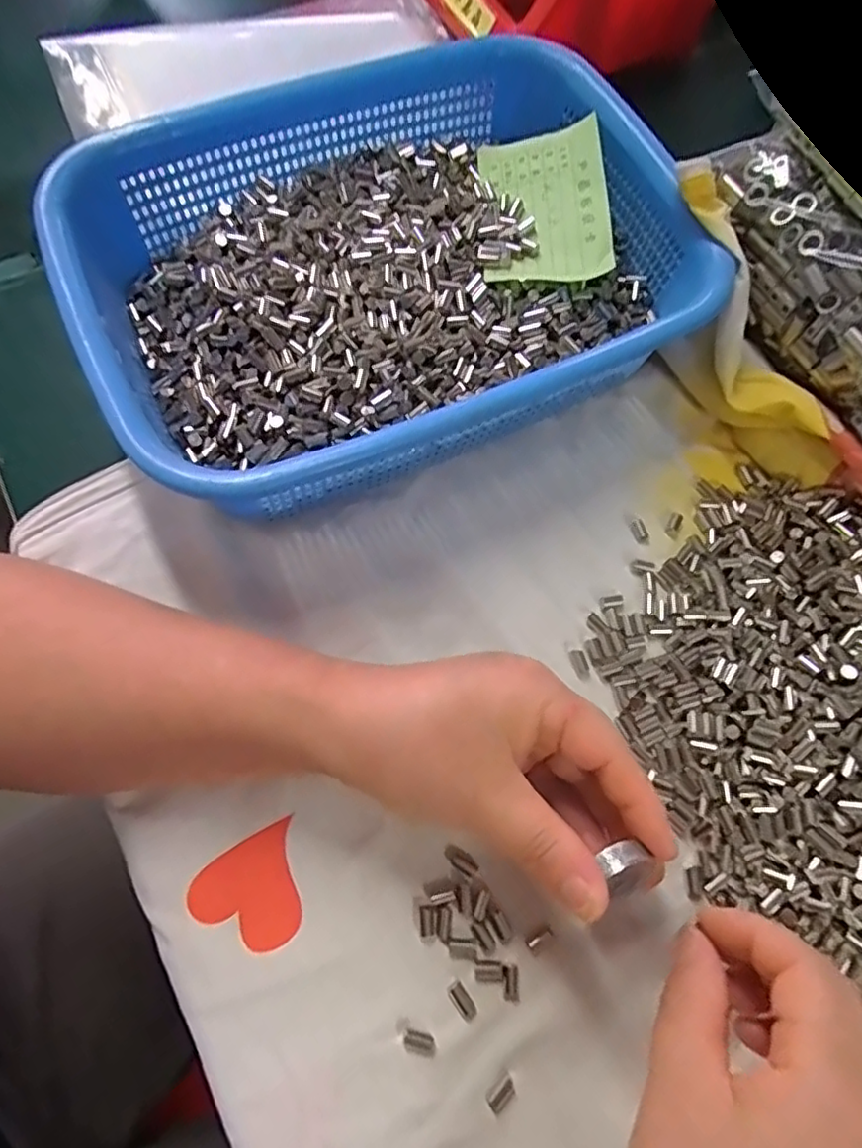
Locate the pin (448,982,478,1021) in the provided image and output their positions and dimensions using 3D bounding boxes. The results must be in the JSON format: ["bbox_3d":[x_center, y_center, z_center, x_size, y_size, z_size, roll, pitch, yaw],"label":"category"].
[{"bbox_3d":[0.012,0.164,0.243,0.007,0.004,0.013,-34,75,-14],"label":"pin"}]

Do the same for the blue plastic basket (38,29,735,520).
[{"bbox_3d":[-0.020,-0.145,0.317,0.281,0.072,0.210,-25,73,-11],"label":"blue plastic basket"}]

